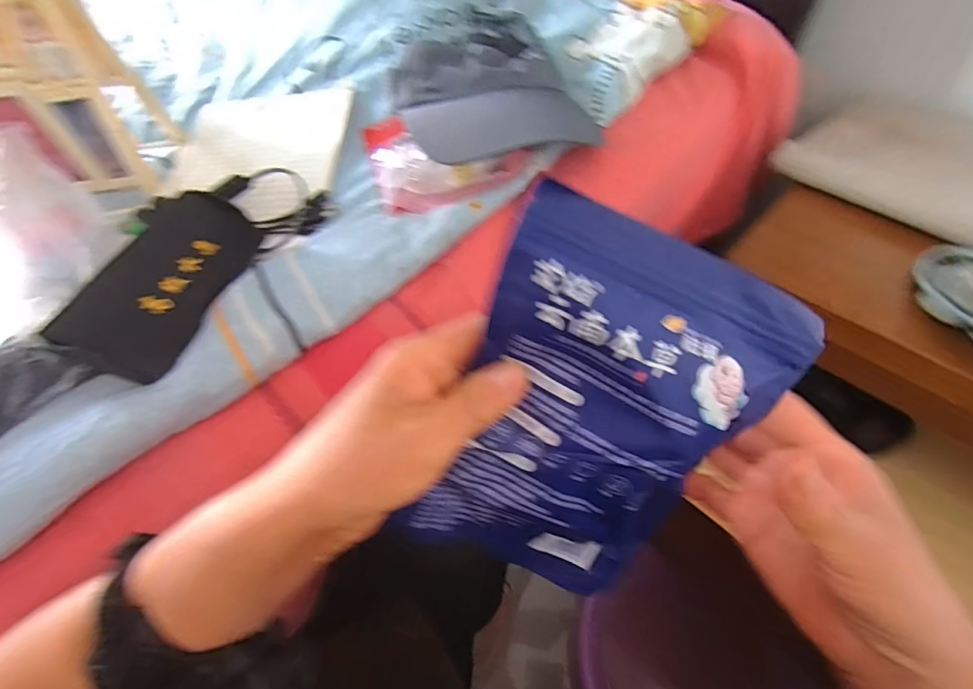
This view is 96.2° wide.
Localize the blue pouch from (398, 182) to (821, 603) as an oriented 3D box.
[{"bbox_3d":[0.042,0.039,0.188,0.126,0.169,0.023,24,20,-8],"label":"blue pouch"}]

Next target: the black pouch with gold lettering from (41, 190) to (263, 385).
[{"bbox_3d":[-0.222,-0.051,0.312,0.068,0.020,0.162,30,50,-29],"label":"black pouch with gold lettering"}]

